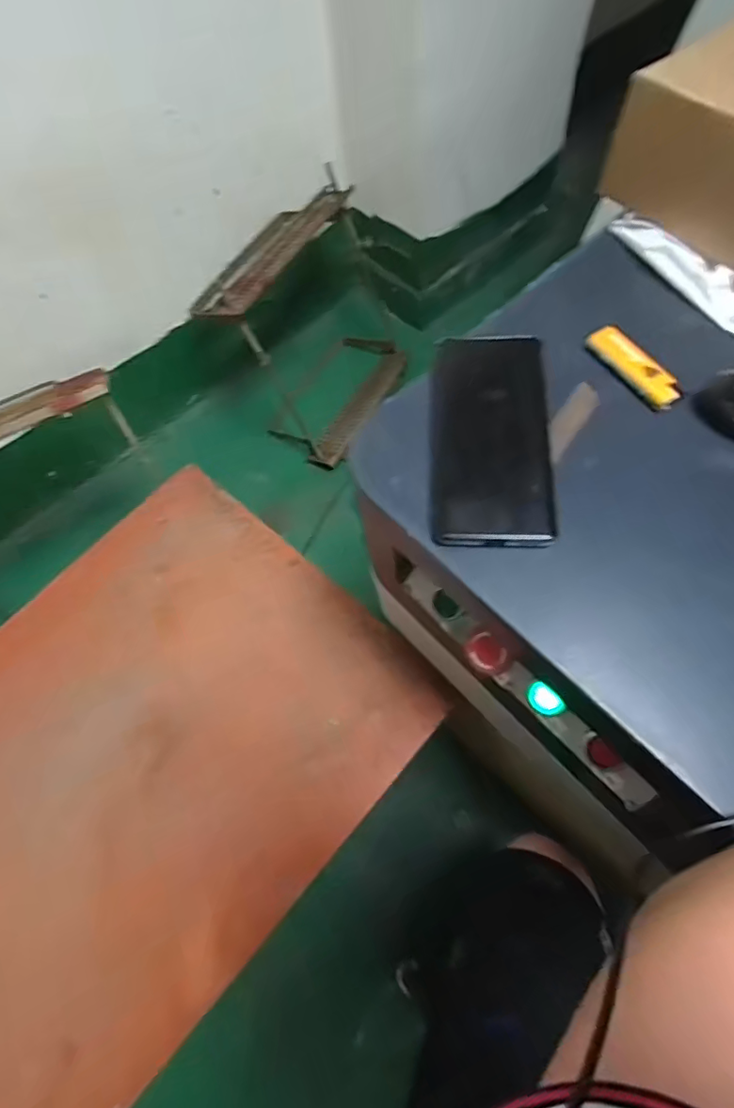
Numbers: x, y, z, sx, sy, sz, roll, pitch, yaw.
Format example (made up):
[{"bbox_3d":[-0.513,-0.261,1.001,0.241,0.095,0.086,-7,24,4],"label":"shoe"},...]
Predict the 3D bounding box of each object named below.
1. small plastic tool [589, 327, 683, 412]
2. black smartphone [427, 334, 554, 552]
[{"bbox_3d":[0.190,-0.135,0.378,0.025,0.012,0.076,-31,68,-11],"label":"small plastic tool"},{"bbox_3d":[0.085,-0.081,0.365,0.078,0.018,0.160,2,66,4],"label":"black smartphone"}]

